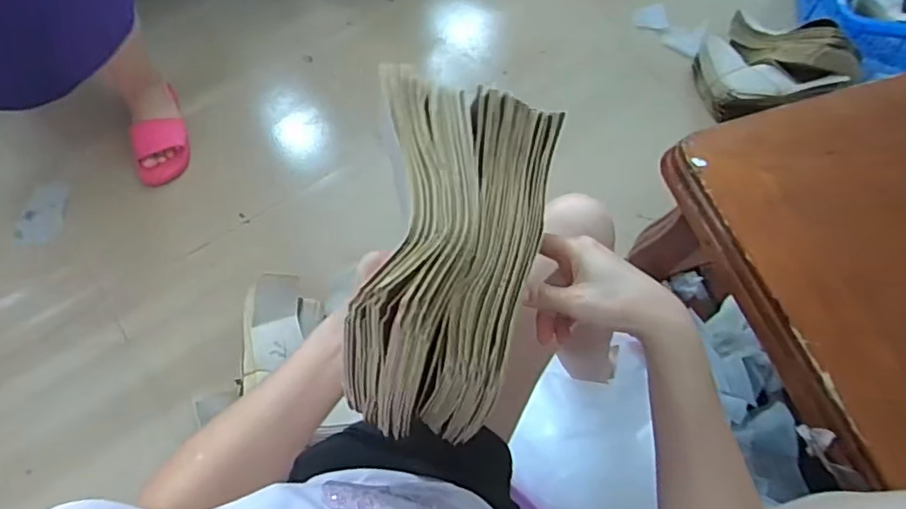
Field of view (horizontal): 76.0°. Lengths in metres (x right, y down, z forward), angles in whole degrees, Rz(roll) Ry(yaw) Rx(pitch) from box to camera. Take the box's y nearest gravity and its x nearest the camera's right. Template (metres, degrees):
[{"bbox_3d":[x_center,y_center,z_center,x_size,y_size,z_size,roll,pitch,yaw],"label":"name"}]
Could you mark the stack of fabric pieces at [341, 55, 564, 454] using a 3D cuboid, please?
[{"bbox_3d":[-0.003,-0.007,0.428,0.127,0.112,0.263,10,73,5],"label":"stack of fabric pieces"}]

